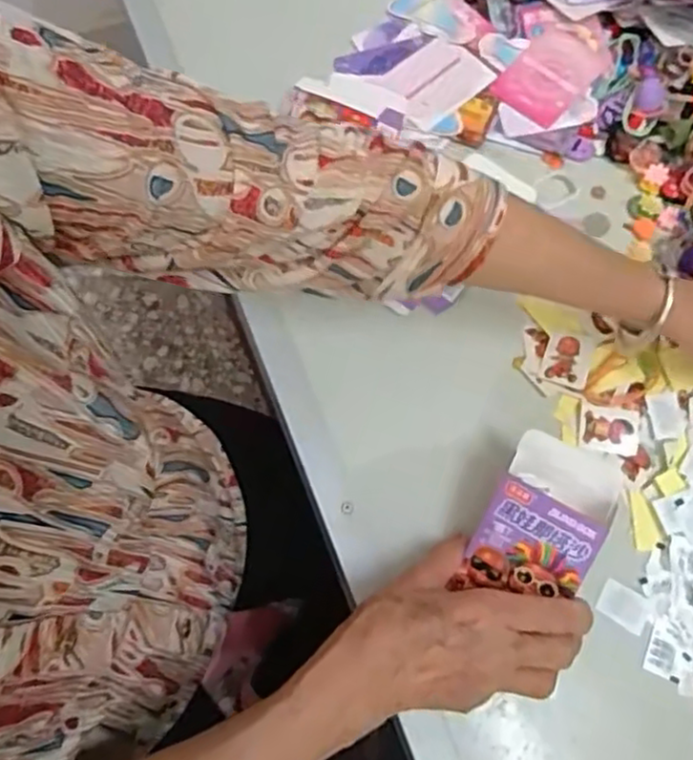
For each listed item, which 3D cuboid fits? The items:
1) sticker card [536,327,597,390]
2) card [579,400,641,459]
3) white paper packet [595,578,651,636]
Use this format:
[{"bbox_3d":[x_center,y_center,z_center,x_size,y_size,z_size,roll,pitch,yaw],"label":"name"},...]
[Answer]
[{"bbox_3d":[0.158,-0.016,0.483,0.033,0.004,0.041,17,77,16],"label":"sticker card"},{"bbox_3d":[0.182,0.035,0.470,0.042,0.008,0.032,11,71,3],"label":"card"},{"bbox_3d":[0.177,0.144,0.431,0.032,0.004,0.023,30,73,9],"label":"white paper packet"}]

